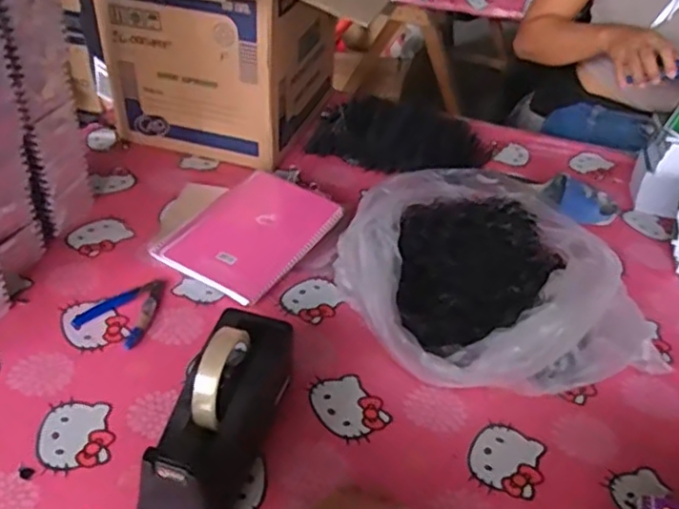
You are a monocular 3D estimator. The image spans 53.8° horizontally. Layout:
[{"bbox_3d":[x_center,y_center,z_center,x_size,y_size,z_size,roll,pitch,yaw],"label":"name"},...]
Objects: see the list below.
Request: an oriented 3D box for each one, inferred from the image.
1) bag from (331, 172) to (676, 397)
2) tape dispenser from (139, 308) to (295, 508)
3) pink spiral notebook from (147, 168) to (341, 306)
[{"bbox_3d":[0.170,0.015,0.841,0.307,0.118,0.347,-6,40,-13],"label":"bag"},{"bbox_3d":[-0.110,0.146,0.640,0.079,0.126,0.208,15,39,13],"label":"tape dispenser"},{"bbox_3d":[-0.125,-0.033,0.927,0.169,0.019,0.222,24,49,21],"label":"pink spiral notebook"}]

